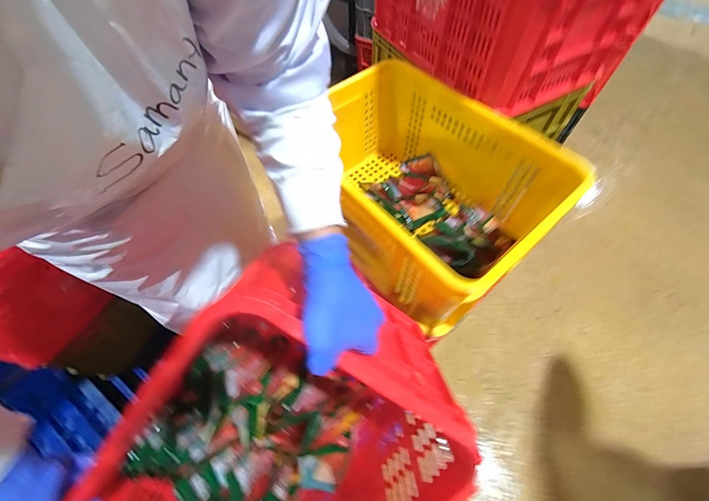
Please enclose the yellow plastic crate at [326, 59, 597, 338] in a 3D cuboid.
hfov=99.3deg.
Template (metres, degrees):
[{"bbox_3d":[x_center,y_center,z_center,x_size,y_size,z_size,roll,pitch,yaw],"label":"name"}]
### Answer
[{"bbox_3d":[0.118,-0.145,0.676,0.345,0.263,0.520,-35,67,-20],"label":"yellow plastic crate"}]

